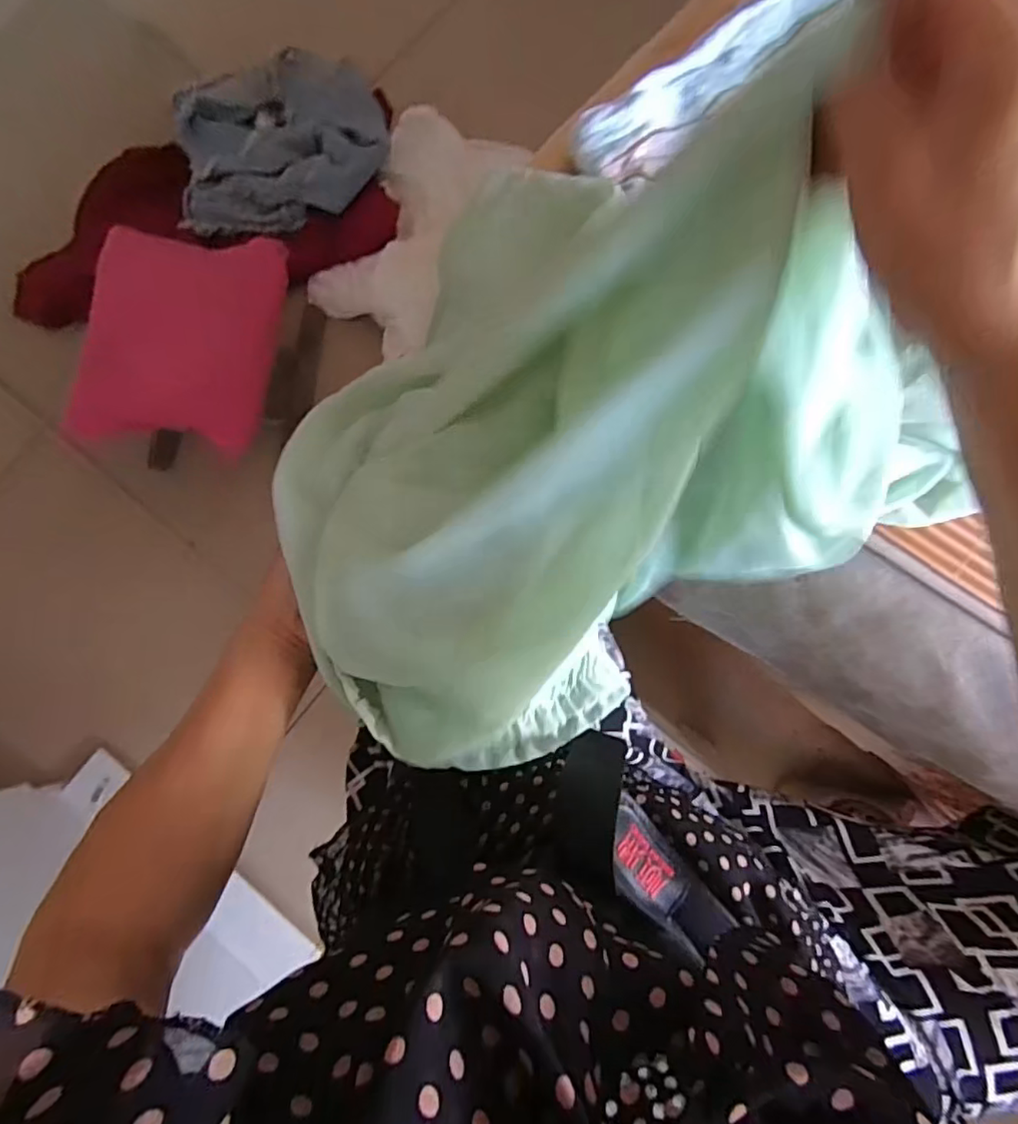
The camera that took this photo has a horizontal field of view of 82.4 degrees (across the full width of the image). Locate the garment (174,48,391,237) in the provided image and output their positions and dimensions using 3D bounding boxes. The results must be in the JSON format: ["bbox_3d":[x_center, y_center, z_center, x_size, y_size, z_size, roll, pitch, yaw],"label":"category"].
[{"bbox_3d":[-0.343,-0.642,0.887,0.294,0.061,0.278,0,83,2],"label":"garment"}]

